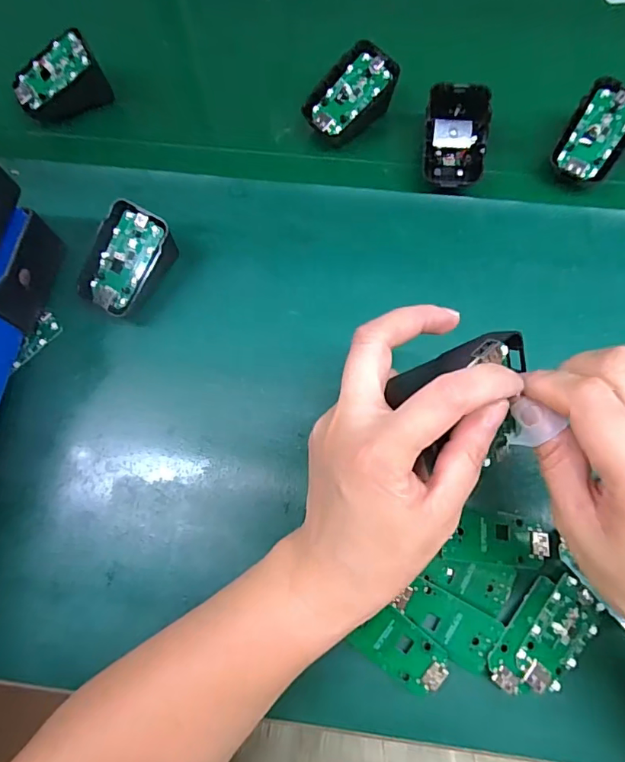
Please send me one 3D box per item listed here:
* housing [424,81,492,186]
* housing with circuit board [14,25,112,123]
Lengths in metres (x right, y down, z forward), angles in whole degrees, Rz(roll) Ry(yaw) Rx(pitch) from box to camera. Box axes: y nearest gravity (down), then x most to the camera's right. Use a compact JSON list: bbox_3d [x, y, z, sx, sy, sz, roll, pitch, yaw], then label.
[{"bbox_3d":[0.103,-0.176,0.347,0.044,0.022,0.067,4,106,9],"label":"housing"},{"bbox_3d":[-0.198,-0.233,0.373,0.064,0.043,0.035,-28,76,-6],"label":"housing with circuit board"}]

